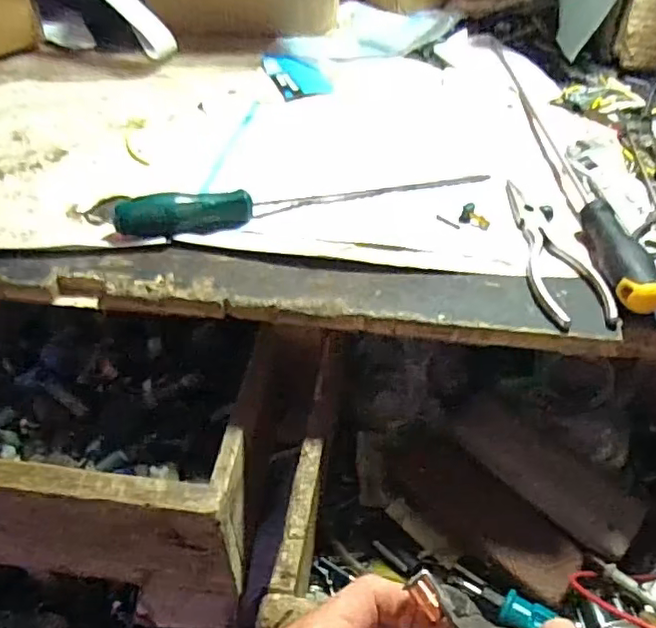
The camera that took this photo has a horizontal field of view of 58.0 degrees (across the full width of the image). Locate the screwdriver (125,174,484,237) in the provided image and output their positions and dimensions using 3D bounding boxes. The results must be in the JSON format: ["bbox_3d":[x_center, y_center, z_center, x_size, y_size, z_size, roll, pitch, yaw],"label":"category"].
[{"bbox_3d":[-0.012,-0.093,0.438,0.278,0.031,0.024,-14,48,-12],"label":"screwdriver"}]

